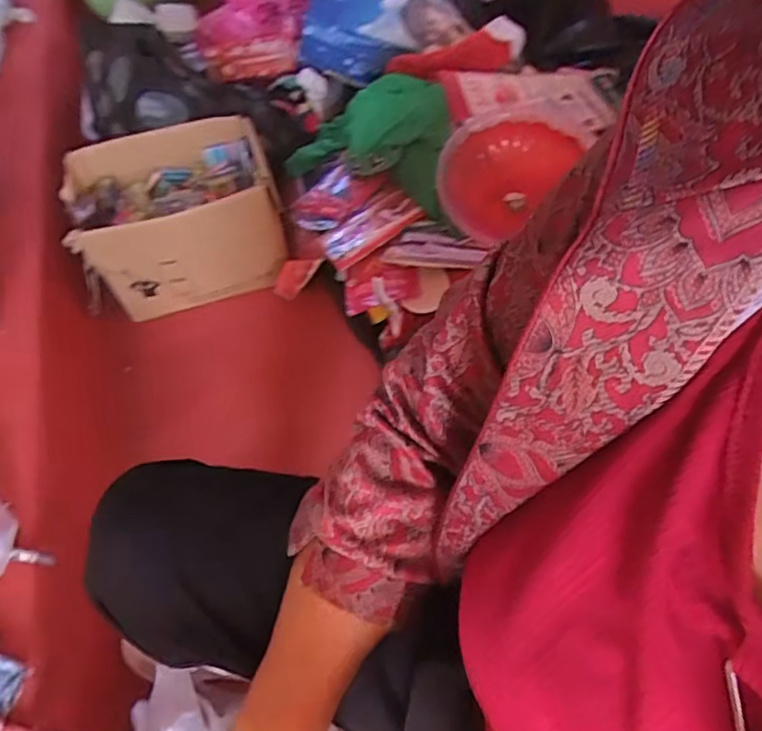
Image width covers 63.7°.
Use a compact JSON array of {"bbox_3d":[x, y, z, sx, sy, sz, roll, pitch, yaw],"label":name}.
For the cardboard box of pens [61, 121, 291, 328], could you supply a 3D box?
[{"bbox_3d":[-0.332,-0.238,1.030,0.315,0.213,0.220,-18,55,-8],"label":"cardboard box of pens"}]

